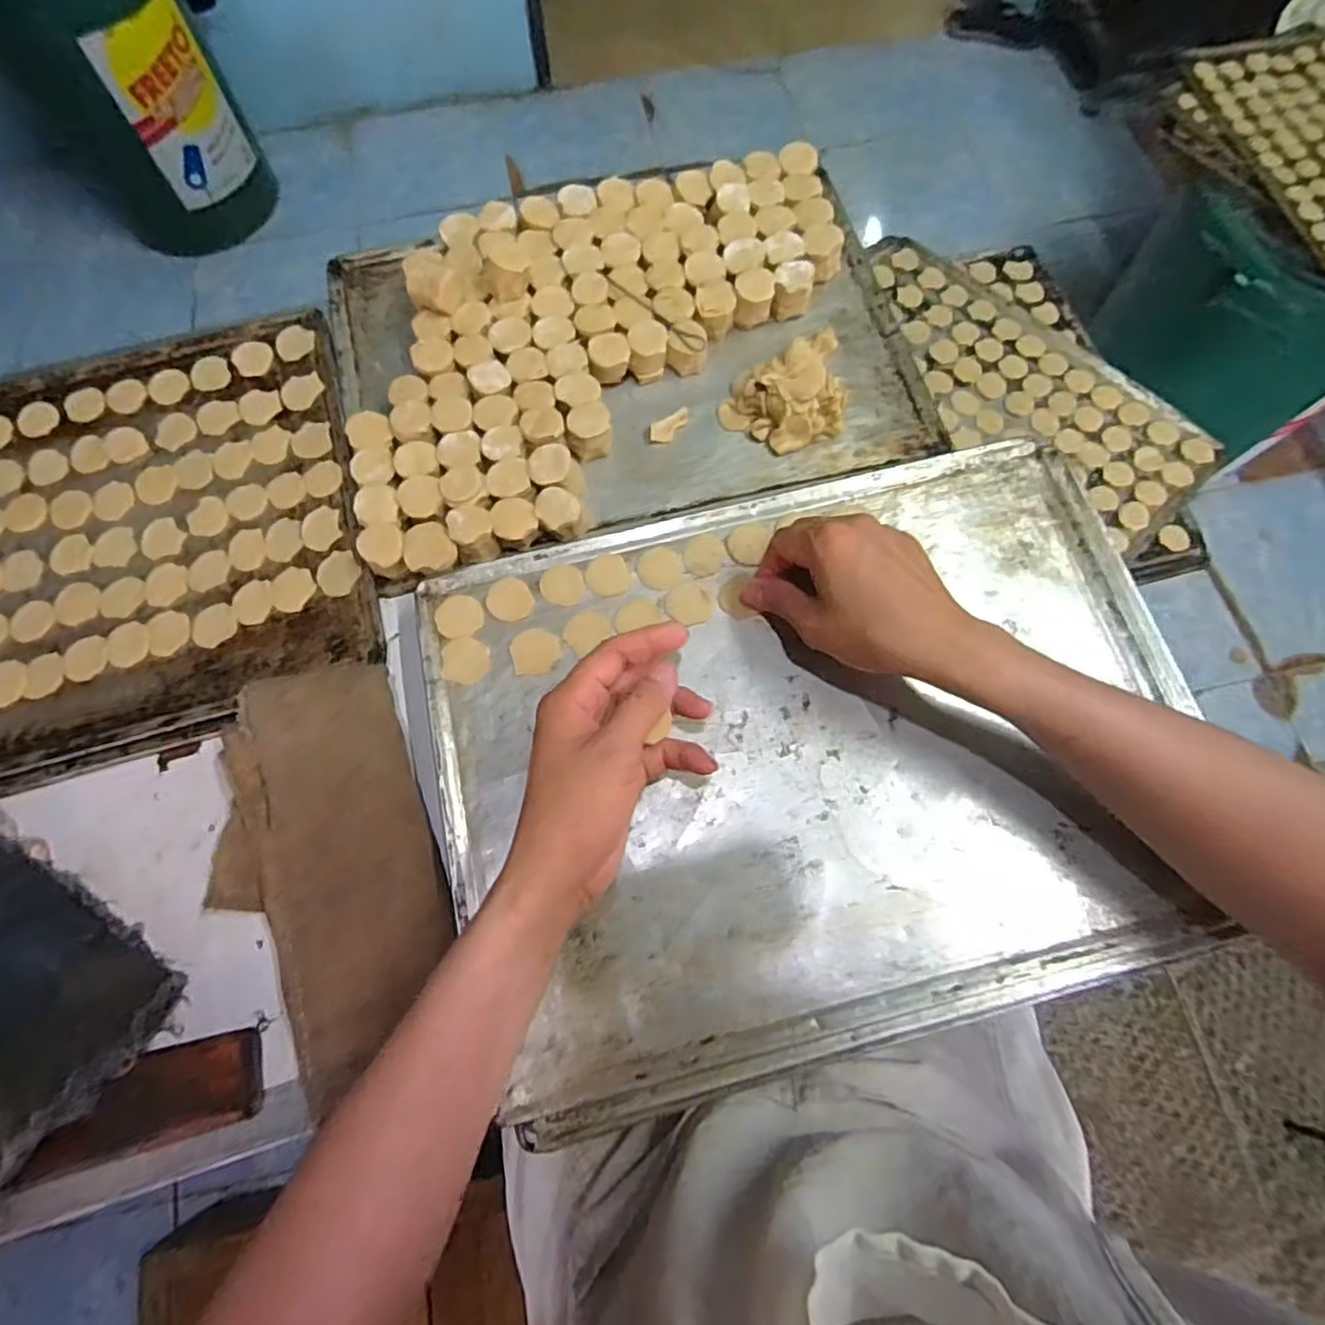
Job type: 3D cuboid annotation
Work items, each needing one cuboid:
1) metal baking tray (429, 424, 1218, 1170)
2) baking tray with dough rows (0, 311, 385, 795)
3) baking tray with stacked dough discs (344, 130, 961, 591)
[{"bbox_3d":[0.098,0.050,0.416,0.459,0.021,0.340,-14,71,-5],"label":"metal baking tray"},{"bbox_3d":[-0.454,-0.079,0.488,0.449,0.018,0.340,-16,71,-6],"label":"baking tray with dough rows"},{"bbox_3d":[-0.034,-0.256,0.530,0.446,0.056,0.315,-15,73,-5],"label":"baking tray with stacked dough discs"}]

